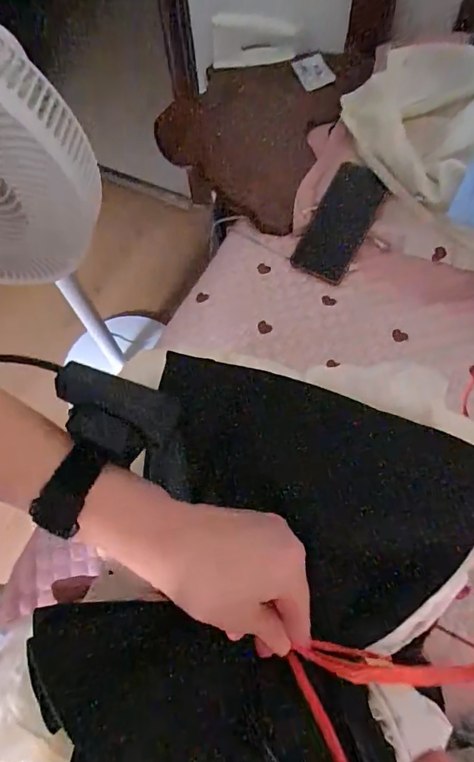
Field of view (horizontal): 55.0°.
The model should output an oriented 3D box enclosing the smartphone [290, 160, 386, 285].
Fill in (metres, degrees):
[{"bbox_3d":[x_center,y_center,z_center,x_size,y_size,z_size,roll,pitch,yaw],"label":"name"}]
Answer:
[{"bbox_3d":[0.144,-0.218,0.635,0.079,0.014,0.168,25,86,12],"label":"smartphone"}]

